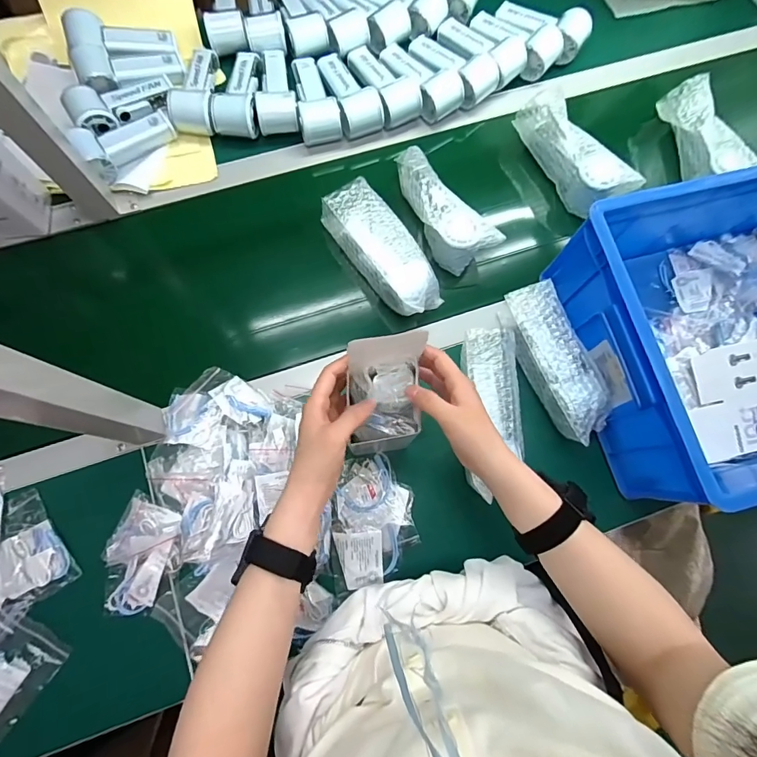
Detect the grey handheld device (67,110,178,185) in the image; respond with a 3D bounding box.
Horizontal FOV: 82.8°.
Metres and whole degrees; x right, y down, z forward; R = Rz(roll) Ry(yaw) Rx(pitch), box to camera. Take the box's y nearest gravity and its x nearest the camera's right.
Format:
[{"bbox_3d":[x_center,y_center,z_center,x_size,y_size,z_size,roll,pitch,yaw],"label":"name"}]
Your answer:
[{"bbox_3d":[-0.363,-0.347,0.627,0.127,0.036,0.061,-36,81,-8],"label":"grey handheld device"}]

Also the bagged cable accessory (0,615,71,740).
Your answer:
[{"bbox_3d":[-0.426,0.338,0.482,0.081,0.012,0.125,36,79,6],"label":"bagged cable accessory"}]

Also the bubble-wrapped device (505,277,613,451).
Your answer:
[{"bbox_3d":[0.235,-0.025,0.565,0.068,0.054,0.206,-22,79,-6],"label":"bubble-wrapped device"}]

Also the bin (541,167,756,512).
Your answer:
[{"bbox_3d":[0.492,-0.068,0.538,0.456,0.165,0.352,-15,78,-4],"label":"bin"}]

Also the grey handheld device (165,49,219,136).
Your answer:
[{"bbox_3d":[-0.283,-0.446,0.659,0.064,0.056,0.154,-5,78,-2],"label":"grey handheld device"}]

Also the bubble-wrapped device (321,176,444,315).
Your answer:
[{"bbox_3d":[0.007,-0.178,0.603,0.076,0.057,0.199,-35,80,-8],"label":"bubble-wrapped device"}]

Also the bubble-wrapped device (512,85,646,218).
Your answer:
[{"bbox_3d":[0.296,-0.344,0.649,0.066,0.070,0.195,-29,80,-7],"label":"bubble-wrapped device"}]

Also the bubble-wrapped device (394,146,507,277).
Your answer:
[{"bbox_3d":[0.088,-0.248,0.622,0.068,0.075,0.217,-33,80,-8],"label":"bubble-wrapped device"}]

